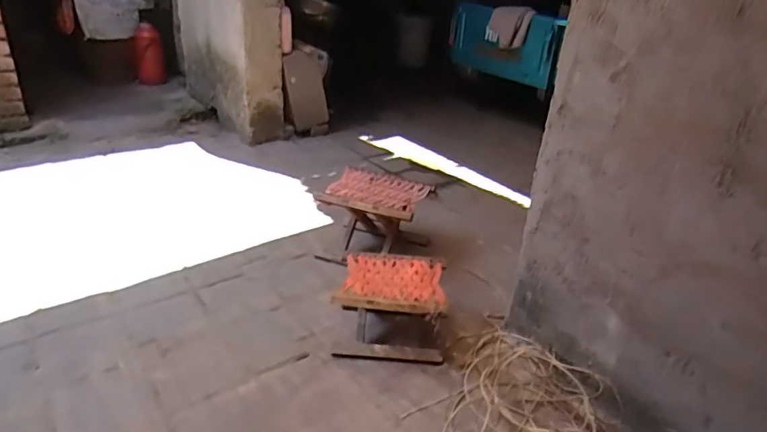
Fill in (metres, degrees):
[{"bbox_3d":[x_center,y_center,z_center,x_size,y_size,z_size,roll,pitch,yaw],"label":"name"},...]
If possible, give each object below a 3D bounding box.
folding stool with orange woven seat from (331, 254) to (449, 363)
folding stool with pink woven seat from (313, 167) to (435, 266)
[{"bbox_3d":[0.026,0.238,1.405,0.272,0.183,0.230,6,26,7],"label":"folding stool with orange woven seat"},{"bbox_3d":[-0.036,0.018,1.750,0.319,0.226,0.312,14,30,18],"label":"folding stool with pink woven seat"}]

